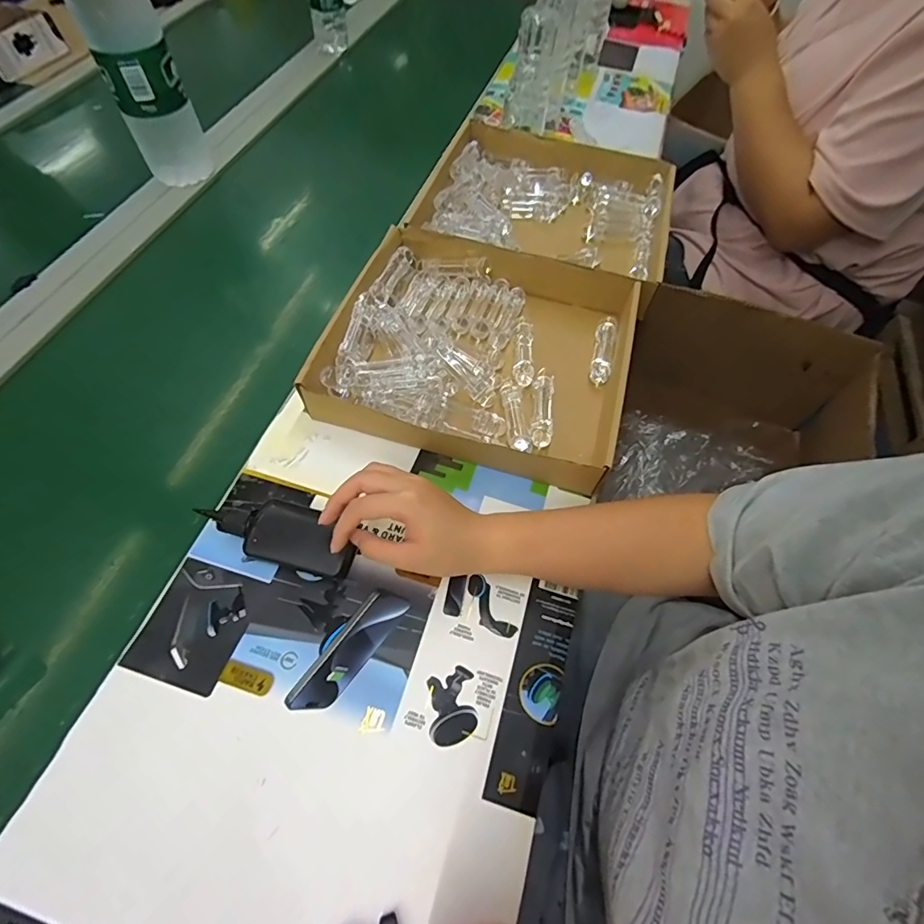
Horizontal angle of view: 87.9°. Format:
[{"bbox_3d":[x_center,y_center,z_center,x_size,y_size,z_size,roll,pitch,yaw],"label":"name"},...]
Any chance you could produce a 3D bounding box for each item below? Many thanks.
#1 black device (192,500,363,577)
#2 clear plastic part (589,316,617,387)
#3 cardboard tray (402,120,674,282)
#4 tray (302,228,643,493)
[{"bbox_3d":[-0.159,0.062,0.426,0.135,0.021,0.054,22,60,7],"label":"black device"},{"bbox_3d":[0.162,-0.127,0.550,0.020,0.030,0.087,13,60,4],"label":"clear plastic part"},{"bbox_3d":[0.123,-0.359,0.683,0.325,0.056,0.296,17,60,7],"label":"cardboard tray"},{"bbox_3d":[0.022,-0.126,0.529,0.308,0.055,0.272,15,60,6],"label":"tray"}]

